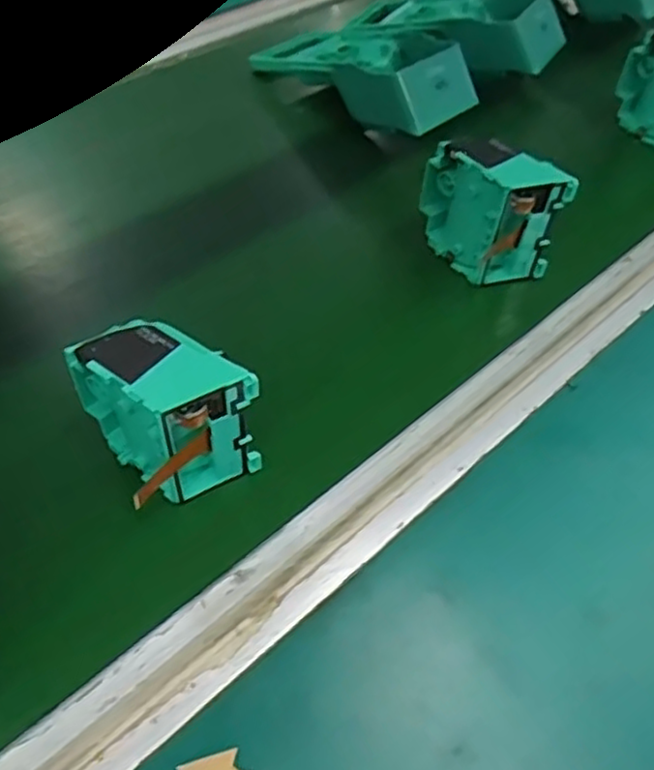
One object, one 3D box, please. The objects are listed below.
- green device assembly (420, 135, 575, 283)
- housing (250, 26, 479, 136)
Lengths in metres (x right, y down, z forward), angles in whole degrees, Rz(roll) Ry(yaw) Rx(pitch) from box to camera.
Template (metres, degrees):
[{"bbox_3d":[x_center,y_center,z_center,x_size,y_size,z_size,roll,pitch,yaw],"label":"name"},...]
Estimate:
[{"bbox_3d":[0.097,-0.106,0.416,0.042,0.075,0.080,-30,57,-25],"label":"green device assembly"},{"bbox_3d":[0.029,-0.257,0.549,0.096,0.051,0.189,-34,59,-27],"label":"housing"}]

